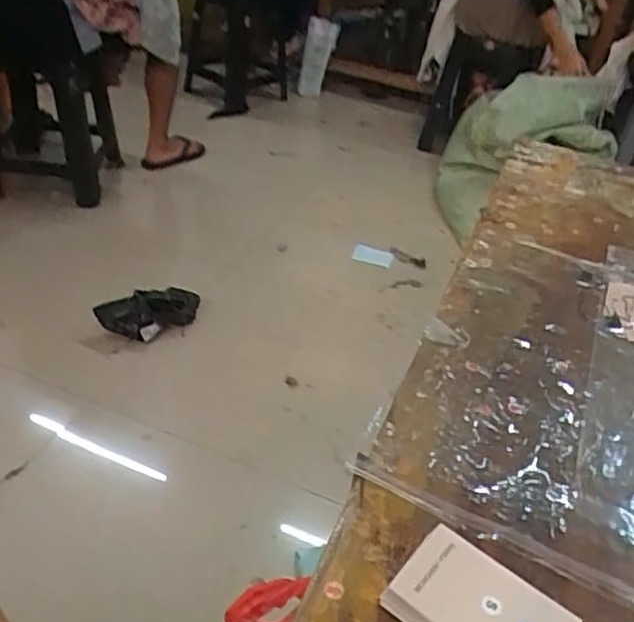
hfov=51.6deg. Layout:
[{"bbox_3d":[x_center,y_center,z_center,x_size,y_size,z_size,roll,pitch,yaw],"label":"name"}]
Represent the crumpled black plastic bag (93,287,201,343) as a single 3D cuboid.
[{"bbox_3d":[-0.362,0.000,1.423,0.220,0.078,0.087,-11,41,-23],"label":"crumpled black plastic bag"}]

